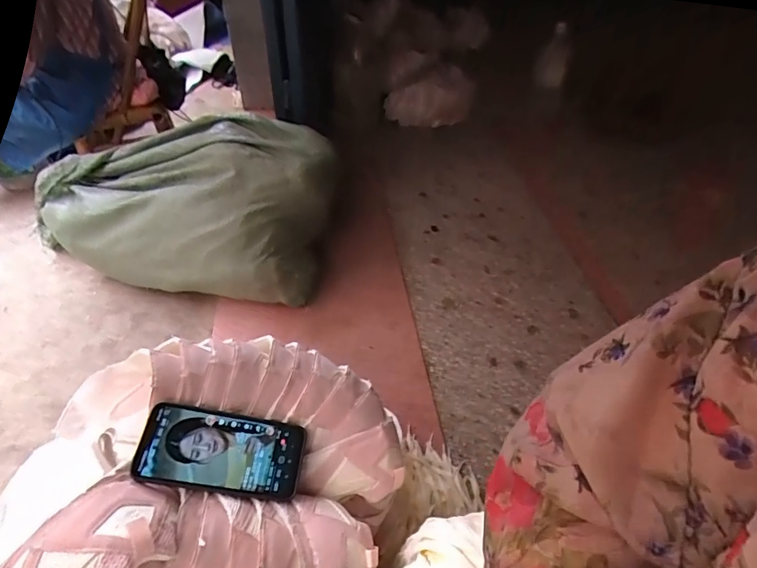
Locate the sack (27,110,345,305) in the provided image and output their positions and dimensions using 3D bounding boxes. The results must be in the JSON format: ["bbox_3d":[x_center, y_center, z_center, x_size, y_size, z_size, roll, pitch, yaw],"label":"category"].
[{"bbox_3d":[-0.482,-0.221,1.105,0.682,0.306,0.394,11,48,6],"label":"sack"}]

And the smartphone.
[{"bbox_3d":[-0.163,0.178,0.456,0.165,0.008,0.079,15,56,-15],"label":"smartphone"}]

